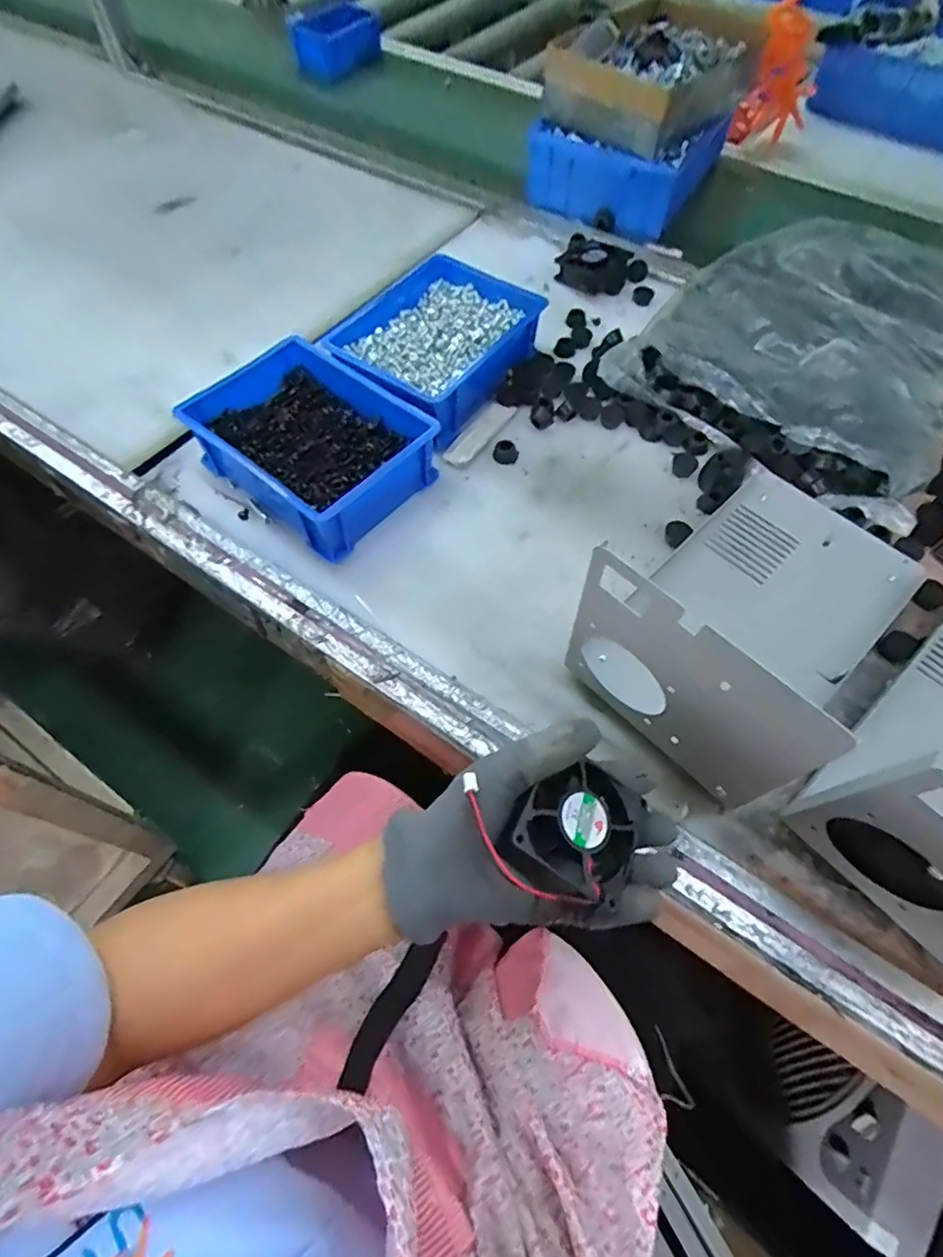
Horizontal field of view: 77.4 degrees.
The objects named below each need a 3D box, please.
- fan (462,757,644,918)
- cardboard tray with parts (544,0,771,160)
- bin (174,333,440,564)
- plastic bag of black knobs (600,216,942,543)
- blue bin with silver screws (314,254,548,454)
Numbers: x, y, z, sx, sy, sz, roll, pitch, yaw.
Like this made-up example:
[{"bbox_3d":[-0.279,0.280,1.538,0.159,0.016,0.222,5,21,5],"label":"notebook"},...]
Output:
[{"bbox_3d":[0.056,0.111,0.334,0.065,0.032,0.068,41,57,-3],"label":"fan"},{"bbox_3d":[0.235,-0.708,0.752,0.179,0.069,0.251,39,68,19],"label":"cardboard tray with parts"},{"bbox_3d":[-0.143,-0.169,0.541,0.194,0.068,0.148,35,66,19],"label":"bin"},{"bbox_3d":[0.365,-0.299,0.611,0.313,0.093,0.361,36,66,19],"label":"plastic bag of black knobs"},{"bbox_3d":[-0.037,-0.294,0.616,0.154,0.062,0.200,33,65,17],"label":"blue bin with silver screws"}]

